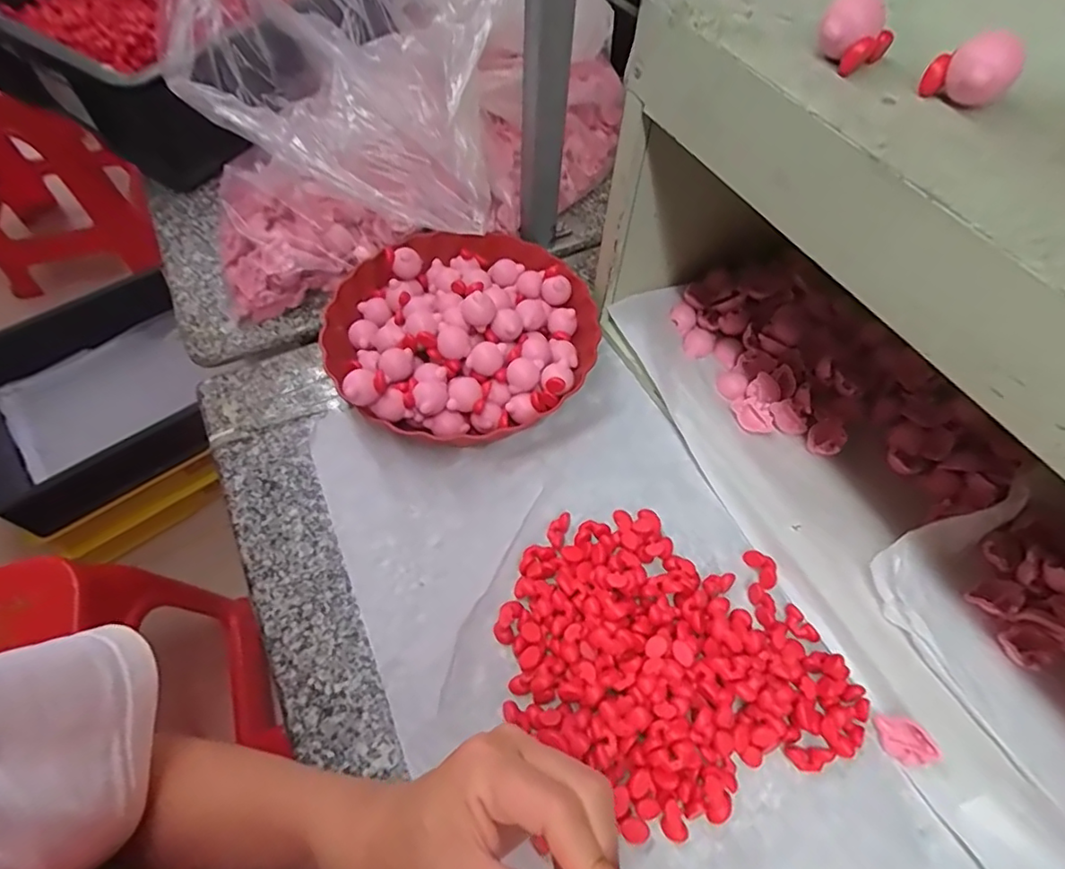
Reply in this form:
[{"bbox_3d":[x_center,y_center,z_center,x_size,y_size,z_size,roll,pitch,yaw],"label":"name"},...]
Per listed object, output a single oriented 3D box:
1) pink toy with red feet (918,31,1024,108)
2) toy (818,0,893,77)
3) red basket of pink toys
[{"bbox_3d":[0.207,-0.171,0.263,0.023,0.027,0.030,-16,61,-12],"label":"pink toy with red feet"},{"bbox_3d":[0.163,-0.204,0.283,0.027,0.026,0.028,-39,68,-23],"label":"toy"},{"bbox_3d":[-0.065,-0.100,0.525,0.246,0.064,0.227,-3,59,-3],"label":"red basket of pink toys"}]

